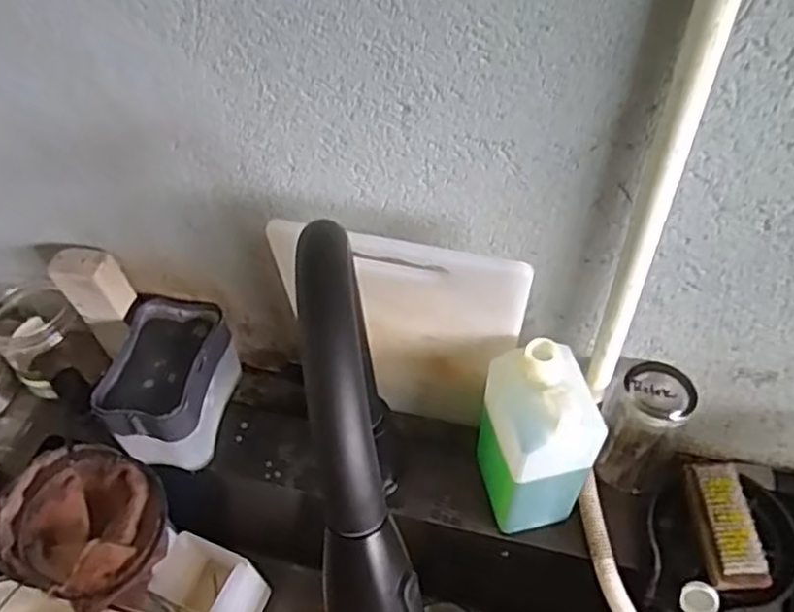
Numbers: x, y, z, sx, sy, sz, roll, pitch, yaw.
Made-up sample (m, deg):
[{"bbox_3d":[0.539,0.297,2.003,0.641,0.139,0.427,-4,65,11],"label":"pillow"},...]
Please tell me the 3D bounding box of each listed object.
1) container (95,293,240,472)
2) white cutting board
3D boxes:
[{"bbox_3d":[-0.219,0.077,0.676,0.094,0.104,0.142,5,52,7],"label":"container"},{"bbox_3d":[0.004,0.035,0.576,0.179,0.290,0.014,10,60,7],"label":"white cutting board"}]

